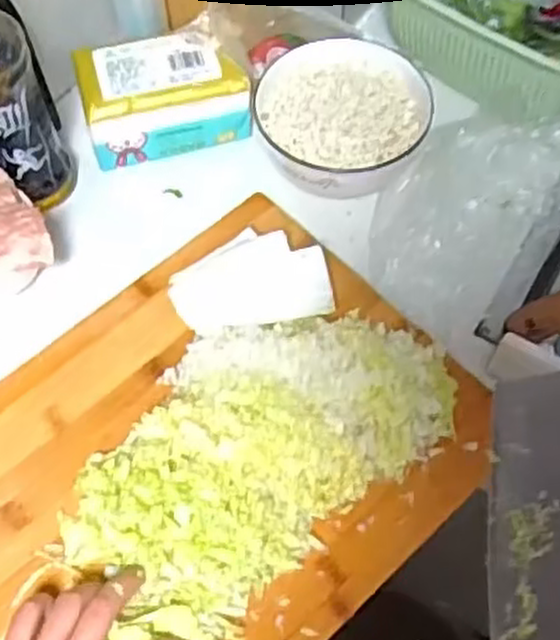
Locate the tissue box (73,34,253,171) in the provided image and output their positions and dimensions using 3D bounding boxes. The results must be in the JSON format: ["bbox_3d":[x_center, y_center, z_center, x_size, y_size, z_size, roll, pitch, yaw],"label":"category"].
[{"bbox_3d":[-0.103,-0.199,0.721,0.140,0.081,0.073,-14,62,-8],"label":"tissue box"}]

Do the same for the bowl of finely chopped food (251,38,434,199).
[{"bbox_3d":[0.055,-0.173,0.702,0.146,0.062,0.145,0,61,0],"label":"bowl of finely chopped food"}]

